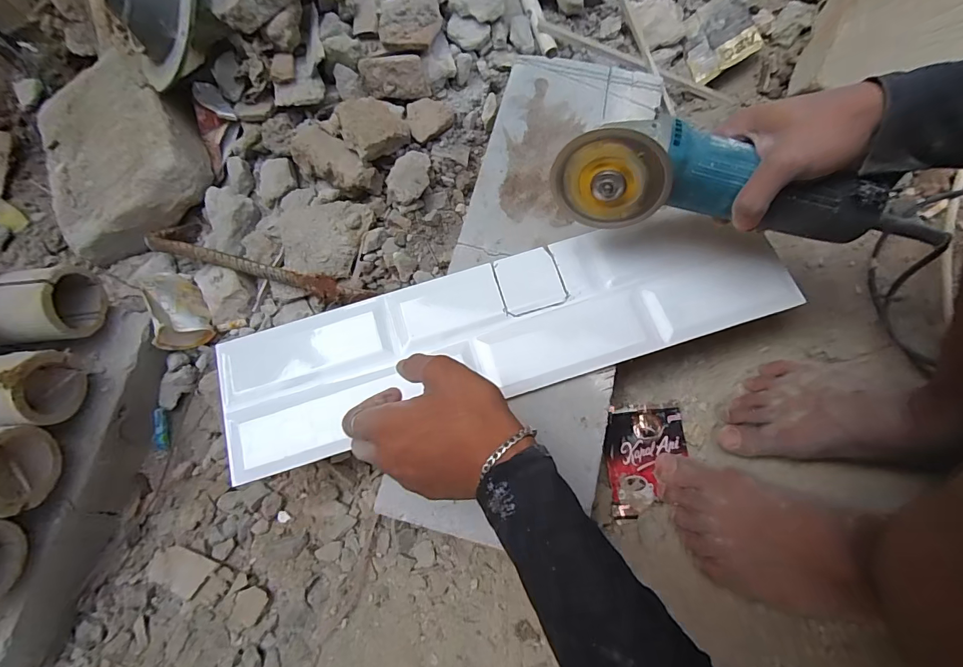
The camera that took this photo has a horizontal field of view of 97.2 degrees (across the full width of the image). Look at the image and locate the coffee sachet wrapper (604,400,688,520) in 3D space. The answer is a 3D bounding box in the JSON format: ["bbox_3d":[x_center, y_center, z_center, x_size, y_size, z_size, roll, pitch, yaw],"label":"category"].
[{"bbox_3d":[0.182,0.136,0.468,0.089,0.008,0.117,-3,73,0],"label":"coffee sachet wrapper"}]

